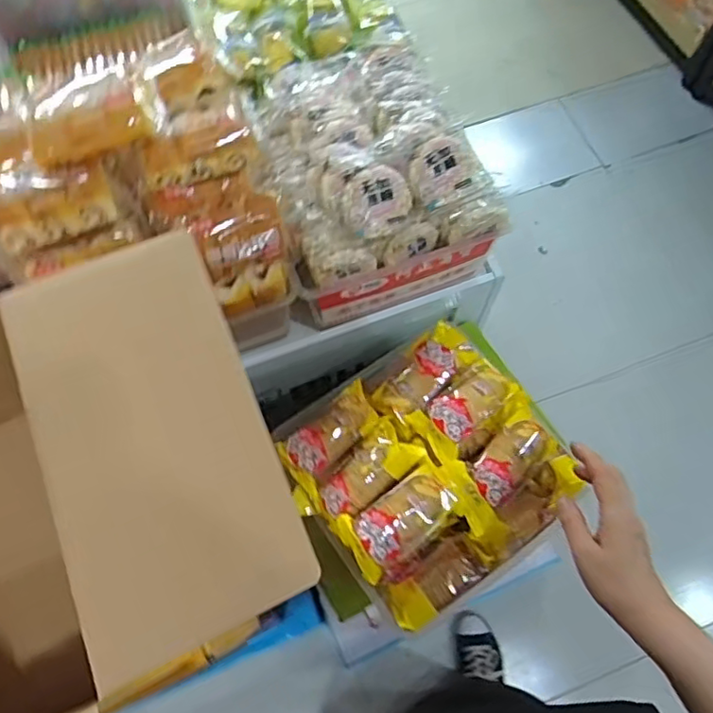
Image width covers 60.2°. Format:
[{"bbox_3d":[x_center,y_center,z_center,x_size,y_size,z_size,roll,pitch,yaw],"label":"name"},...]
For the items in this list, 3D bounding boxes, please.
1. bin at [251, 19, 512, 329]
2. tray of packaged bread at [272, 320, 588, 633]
[{"bbox_3d":[0.016,-0.238,0.801,0.262,0.210,0.277,-18,67,-6],"label":"bin"},{"bbox_3d":[0.086,0.126,0.729,0.292,0.085,0.274,-33,69,-12],"label":"tray of packaged bread"}]

